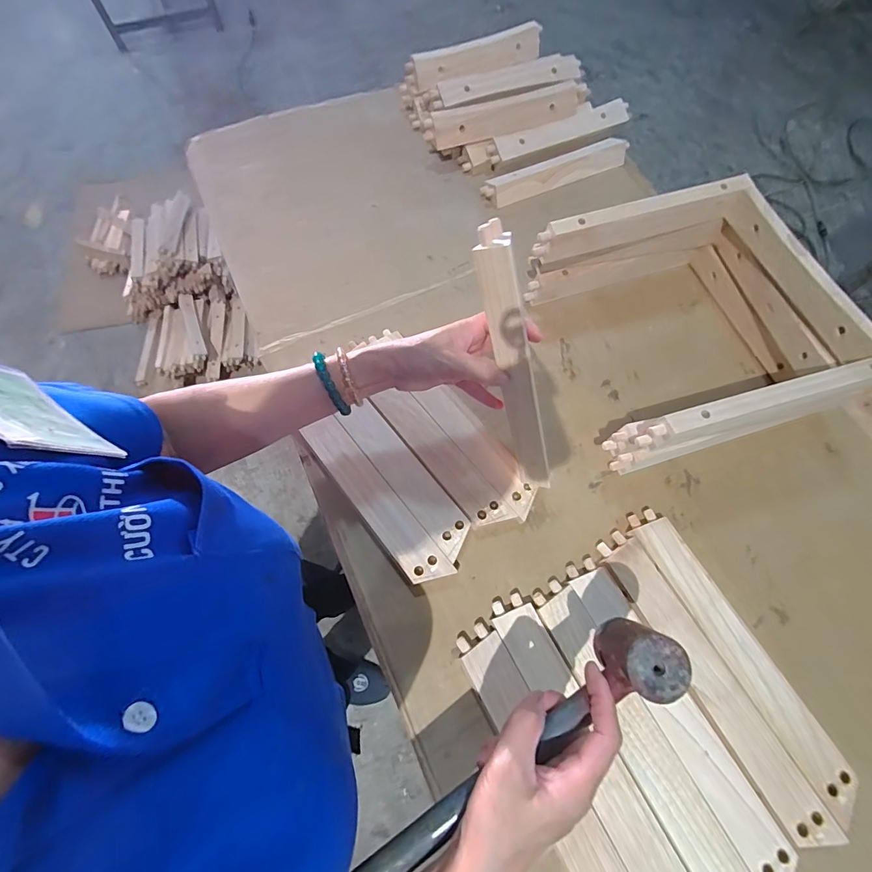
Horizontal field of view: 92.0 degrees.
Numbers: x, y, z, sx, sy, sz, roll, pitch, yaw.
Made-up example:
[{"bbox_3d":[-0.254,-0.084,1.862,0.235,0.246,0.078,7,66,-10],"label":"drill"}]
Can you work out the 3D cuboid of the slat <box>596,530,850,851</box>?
[{"bbox_3d":[0.262,0.234,0.417,0.044,0.024,0.288,-25,69,-12],"label":"slat"}]

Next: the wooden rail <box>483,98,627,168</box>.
[{"bbox_3d":[0.209,-0.512,0.711,0.261,0.033,0.039,-21,68,-10],"label":"wooden rail"}]

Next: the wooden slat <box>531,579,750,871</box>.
[{"bbox_3d":[0.184,0.278,0.395,0.047,0.027,0.286,-26,69,-12],"label":"wooden slat"}]

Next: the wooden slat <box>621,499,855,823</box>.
[{"bbox_3d":[0.300,0.213,0.430,0.047,0.025,0.290,-25,69,-12],"label":"wooden slat"}]

